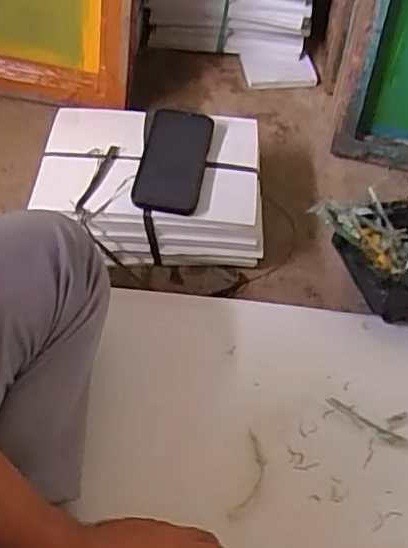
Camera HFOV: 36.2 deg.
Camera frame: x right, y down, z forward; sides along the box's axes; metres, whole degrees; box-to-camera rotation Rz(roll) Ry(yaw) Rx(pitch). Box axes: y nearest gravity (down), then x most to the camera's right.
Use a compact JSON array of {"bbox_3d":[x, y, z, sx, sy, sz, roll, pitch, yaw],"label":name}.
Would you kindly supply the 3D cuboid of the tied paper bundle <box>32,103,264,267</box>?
[{"bbox_3d":[-0.066,-0.121,0.817,0.279,0.091,0.203,6,51,0],"label":"tied paper bundle"}]

